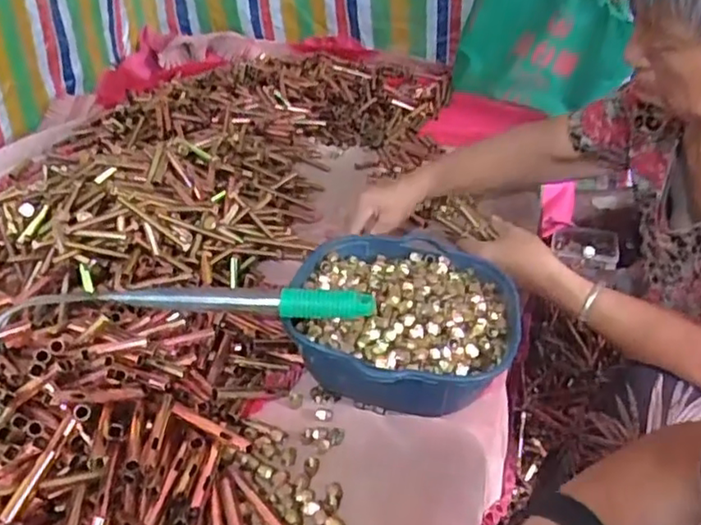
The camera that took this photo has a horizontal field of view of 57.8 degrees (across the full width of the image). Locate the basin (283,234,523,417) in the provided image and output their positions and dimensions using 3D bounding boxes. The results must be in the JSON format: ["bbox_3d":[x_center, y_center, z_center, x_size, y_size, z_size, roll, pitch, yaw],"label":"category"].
[{"bbox_3d":[0.056,0.068,0.656,0.221,0.084,0.222,0,32,0],"label":"basin"}]

